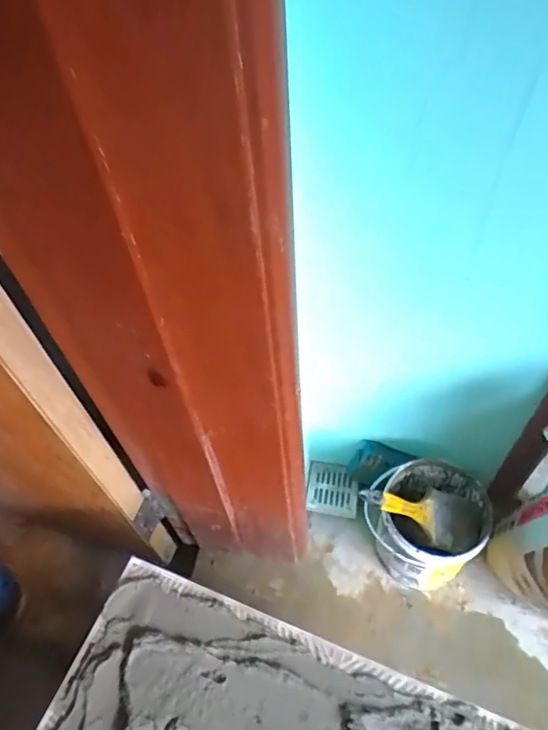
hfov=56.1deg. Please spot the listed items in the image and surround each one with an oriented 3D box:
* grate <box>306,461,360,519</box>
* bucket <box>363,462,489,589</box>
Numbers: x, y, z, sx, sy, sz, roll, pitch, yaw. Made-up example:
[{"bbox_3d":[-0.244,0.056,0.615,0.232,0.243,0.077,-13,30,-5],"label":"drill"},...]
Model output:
[{"bbox_3d":[0.122,0.261,1.077,0.108,0.014,0.104,5,69,16],"label":"grate"},{"bbox_3d":[0.273,0.302,0.947,0.183,0.213,0.175,-2,52,3],"label":"bucket"}]

